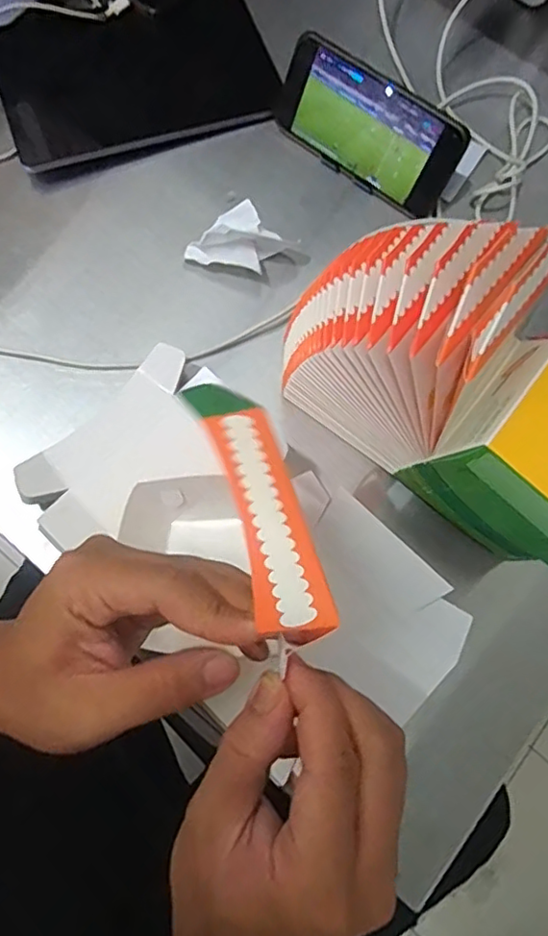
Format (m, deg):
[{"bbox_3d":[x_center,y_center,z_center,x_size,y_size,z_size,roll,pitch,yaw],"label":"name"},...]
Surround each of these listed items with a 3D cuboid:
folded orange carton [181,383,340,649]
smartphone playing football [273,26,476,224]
[{"bbox_3d":[-0.006,0.012,0.270,0.032,0.025,0.132,-18,68,-7],"label":"folded orange carton"},{"bbox_3d":[0.081,-0.298,0.524,0.172,0.083,0.013,38,51,10],"label":"smartphone playing football"}]

